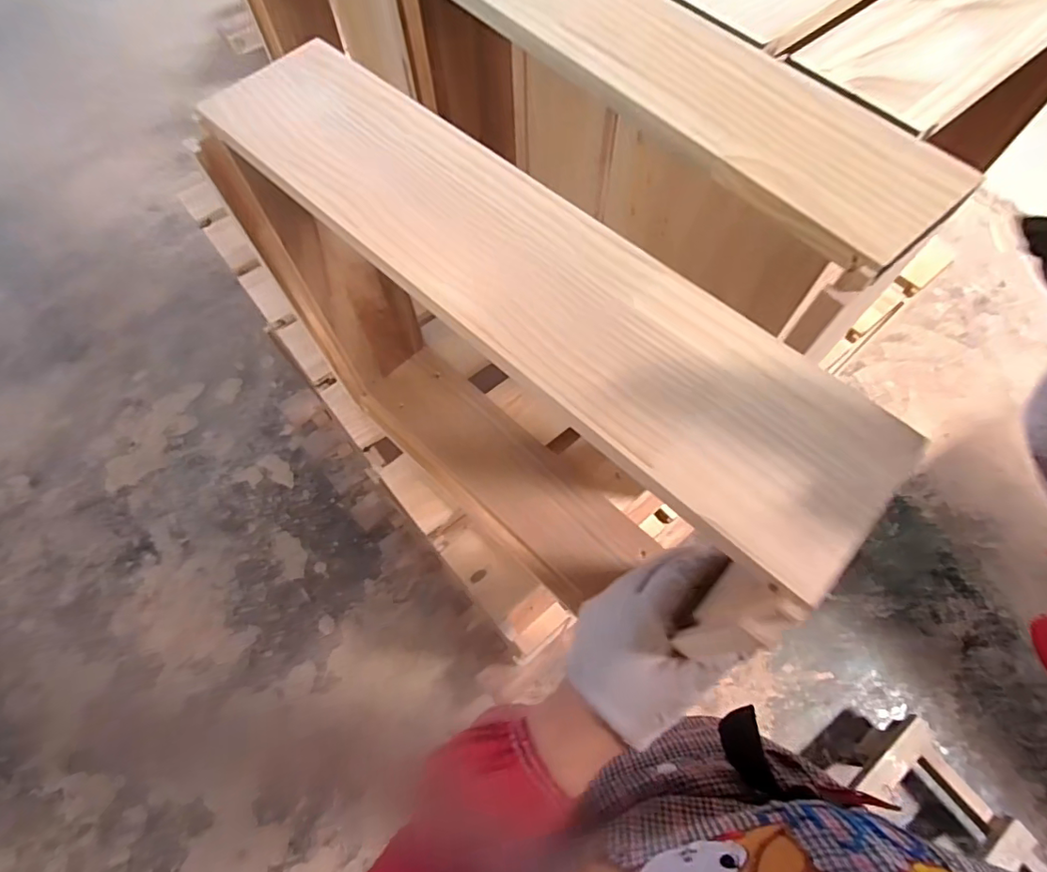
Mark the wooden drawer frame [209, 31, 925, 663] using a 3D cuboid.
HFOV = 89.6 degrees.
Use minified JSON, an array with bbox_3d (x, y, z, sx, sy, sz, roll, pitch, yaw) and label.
[{"bbox_3d":[-0.014,-0.020,0.436,0.422,0.361,0.109,41,72,17],"label":"wooden drawer frame"}]

